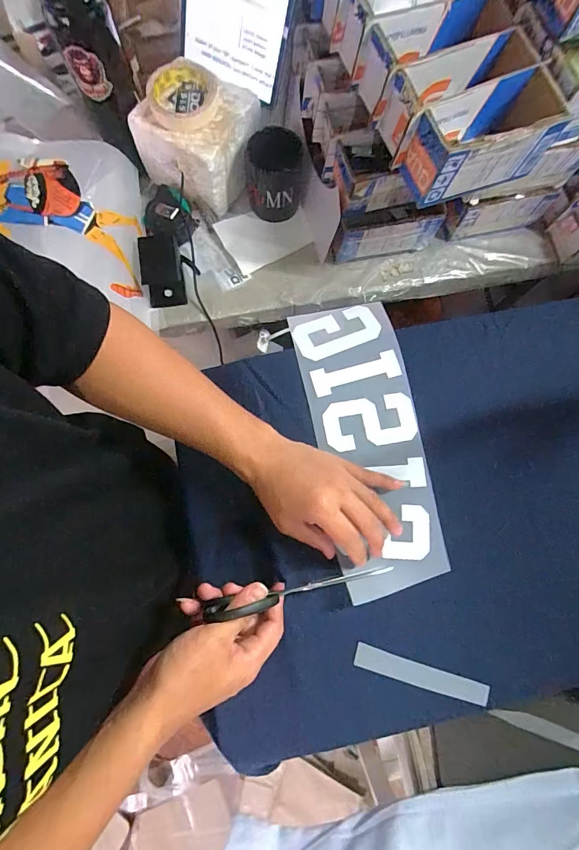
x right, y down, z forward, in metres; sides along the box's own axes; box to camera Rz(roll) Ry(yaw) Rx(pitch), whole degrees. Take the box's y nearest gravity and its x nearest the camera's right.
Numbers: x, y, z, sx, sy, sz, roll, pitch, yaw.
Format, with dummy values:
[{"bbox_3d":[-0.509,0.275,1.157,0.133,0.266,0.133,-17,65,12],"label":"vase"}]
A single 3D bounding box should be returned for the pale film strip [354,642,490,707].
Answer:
[{"bbox_3d":[0.128,0.245,0.377,0.130,0.004,0.020,16,77,3],"label":"pale film strip"}]

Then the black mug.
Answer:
[{"bbox_3d":[-0.023,-0.381,0.593,0.088,0.078,0.088,4,78,-2],"label":"black mug"}]

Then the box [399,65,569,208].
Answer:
[{"bbox_3d":[0.212,-0.320,0.432,0.164,0.077,0.082,-20,80,-7],"label":"box"}]

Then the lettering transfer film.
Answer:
[{"bbox_3d":[0.086,0.011,0.427,0.118,0.019,0.316,-10,77,-6],"label":"lettering transfer film"}]

